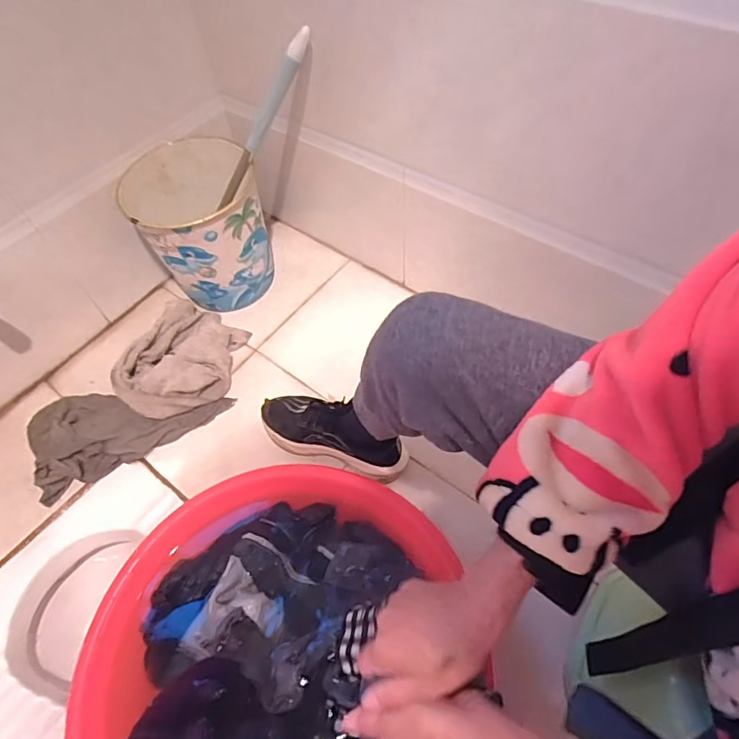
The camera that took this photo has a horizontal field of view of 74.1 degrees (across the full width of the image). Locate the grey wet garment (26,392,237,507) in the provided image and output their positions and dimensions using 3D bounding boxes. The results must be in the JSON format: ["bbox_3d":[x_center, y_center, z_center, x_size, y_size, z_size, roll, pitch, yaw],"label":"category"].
[{"bbox_3d":[-0.463,0.076,0.926,0.356,0.050,0.197,-27,59,-14],"label":"grey wet garment"}]

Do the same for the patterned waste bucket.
[{"bbox_3d":[-0.331,-0.276,1.007,0.229,0.285,0.238,-2,56,2],"label":"patterned waste bucket"}]

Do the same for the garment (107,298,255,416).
[{"bbox_3d":[-0.366,-0.020,0.966,0.210,0.065,0.254,26,62,19],"label":"garment"}]

